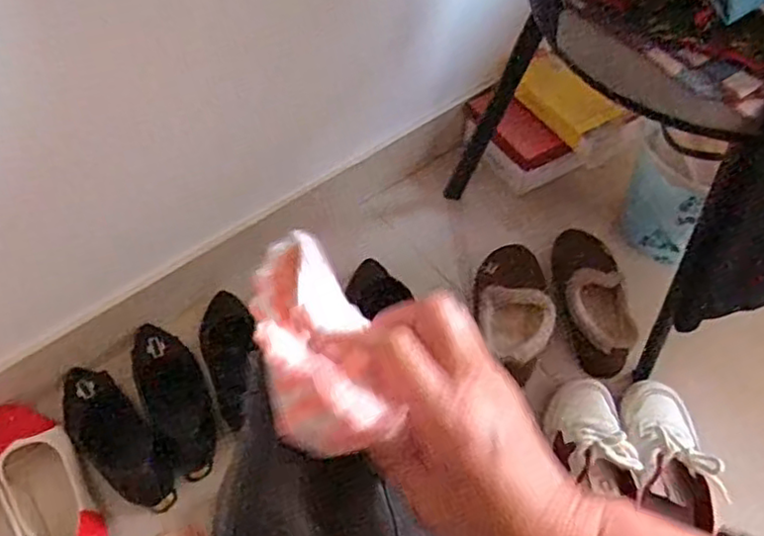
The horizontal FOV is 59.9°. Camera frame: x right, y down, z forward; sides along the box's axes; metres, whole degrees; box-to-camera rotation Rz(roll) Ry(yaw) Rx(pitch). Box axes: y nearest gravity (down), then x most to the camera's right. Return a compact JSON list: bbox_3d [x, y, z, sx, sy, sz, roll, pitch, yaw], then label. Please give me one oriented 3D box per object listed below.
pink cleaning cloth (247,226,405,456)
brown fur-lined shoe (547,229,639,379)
[{"bbox_3d":[-0.032,0.038,0.317,0.050,0.037,0.102,-14,63,-8],"label":"pink cleaning cloth"},{"bbox_3d":[0.309,0.043,0.975,0.093,0.089,0.232,0,55,-1],"label":"brown fur-lined shoe"}]

